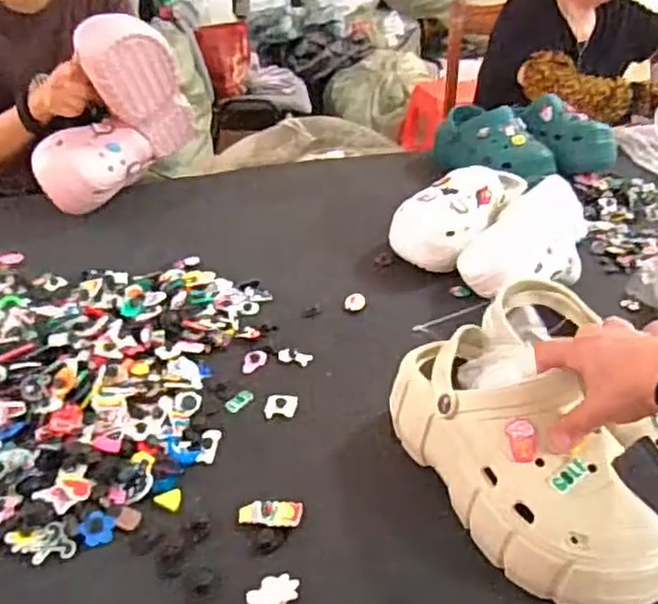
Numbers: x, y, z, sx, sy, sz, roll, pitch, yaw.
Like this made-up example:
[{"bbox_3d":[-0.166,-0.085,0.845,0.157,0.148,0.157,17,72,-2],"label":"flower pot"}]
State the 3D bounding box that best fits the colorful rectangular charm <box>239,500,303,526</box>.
[{"bbox_3d":[-0.046,0.170,0.551,0.050,0.007,0.023,1,31,-6],"label":"colorful rectangular charm"}]

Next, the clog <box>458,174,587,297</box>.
[{"bbox_3d":[0.255,-0.074,0.881,0.131,0.097,0.225,25,37,30],"label":"clog"}]

